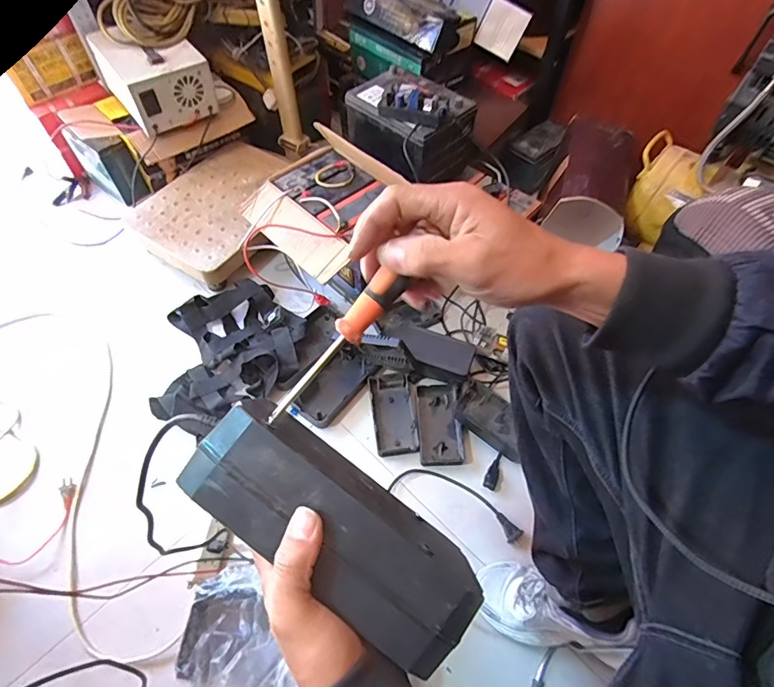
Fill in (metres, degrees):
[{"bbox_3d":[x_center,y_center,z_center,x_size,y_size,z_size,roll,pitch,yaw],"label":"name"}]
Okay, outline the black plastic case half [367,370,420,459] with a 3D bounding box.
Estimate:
[{"bbox_3d":[0.015,0.138,0.951,0.090,0.021,0.174,-5,57,-4],"label":"black plastic case half"}]

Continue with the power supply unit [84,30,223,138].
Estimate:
[{"bbox_3d":[-0.568,-0.661,1.152,0.208,0.145,0.221,-32,63,-20],"label":"power supply unit"}]

